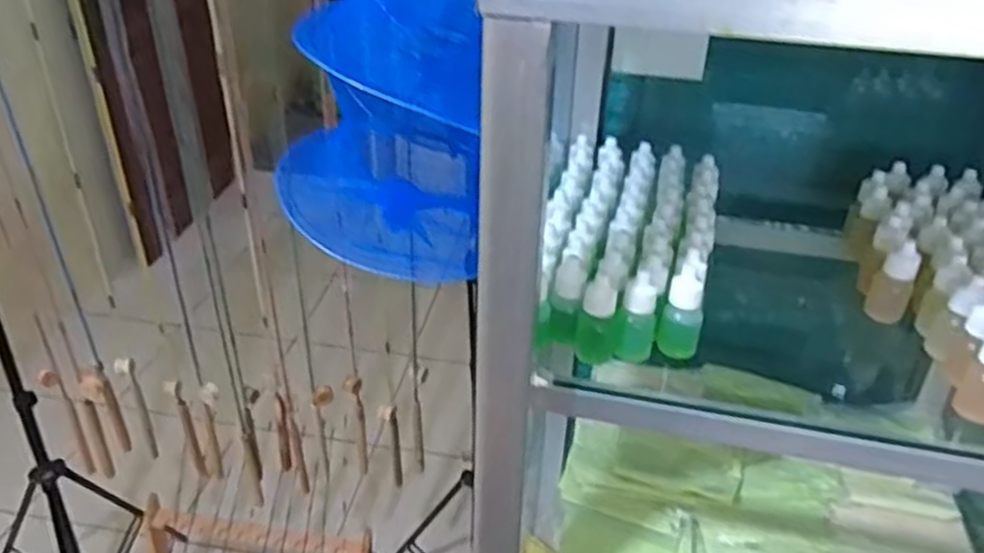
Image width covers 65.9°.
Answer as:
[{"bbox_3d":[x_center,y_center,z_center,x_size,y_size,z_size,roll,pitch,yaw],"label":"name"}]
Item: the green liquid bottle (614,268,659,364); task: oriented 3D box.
[{"bbox_3d":[0.085,0.024,0.438,0.020,0.055,0.021,12,35,15],"label":"green liquid bottle"}]

